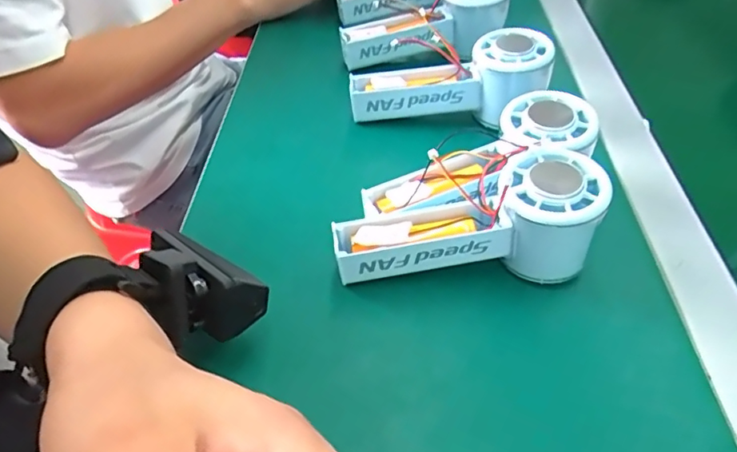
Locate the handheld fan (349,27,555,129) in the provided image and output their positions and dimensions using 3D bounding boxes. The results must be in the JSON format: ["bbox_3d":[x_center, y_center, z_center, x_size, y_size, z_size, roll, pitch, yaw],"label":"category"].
[{"bbox_3d":[0.060,-0.113,0.405,0.145,0.064,0.053,4,44,6],"label":"handheld fan"}]

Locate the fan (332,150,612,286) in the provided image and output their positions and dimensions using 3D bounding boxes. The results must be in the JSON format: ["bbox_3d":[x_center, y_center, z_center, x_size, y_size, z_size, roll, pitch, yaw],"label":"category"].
[{"bbox_3d":[0.058,0.006,0.305,0.150,0.057,0.060,-12,43,9],"label":"fan"}]

